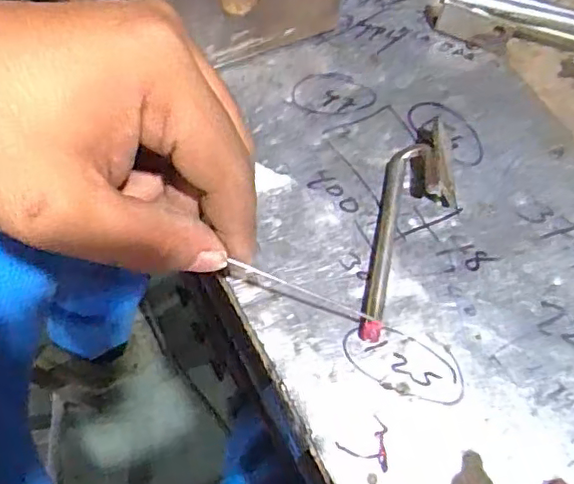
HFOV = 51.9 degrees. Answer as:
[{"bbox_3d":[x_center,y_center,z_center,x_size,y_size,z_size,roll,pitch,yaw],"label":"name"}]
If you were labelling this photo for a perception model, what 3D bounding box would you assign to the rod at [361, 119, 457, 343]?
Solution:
[{"bbox_3d":[0.061,-0.010,0.274,0.035,0.021,0.119,12,65,5],"label":"rod"}]

